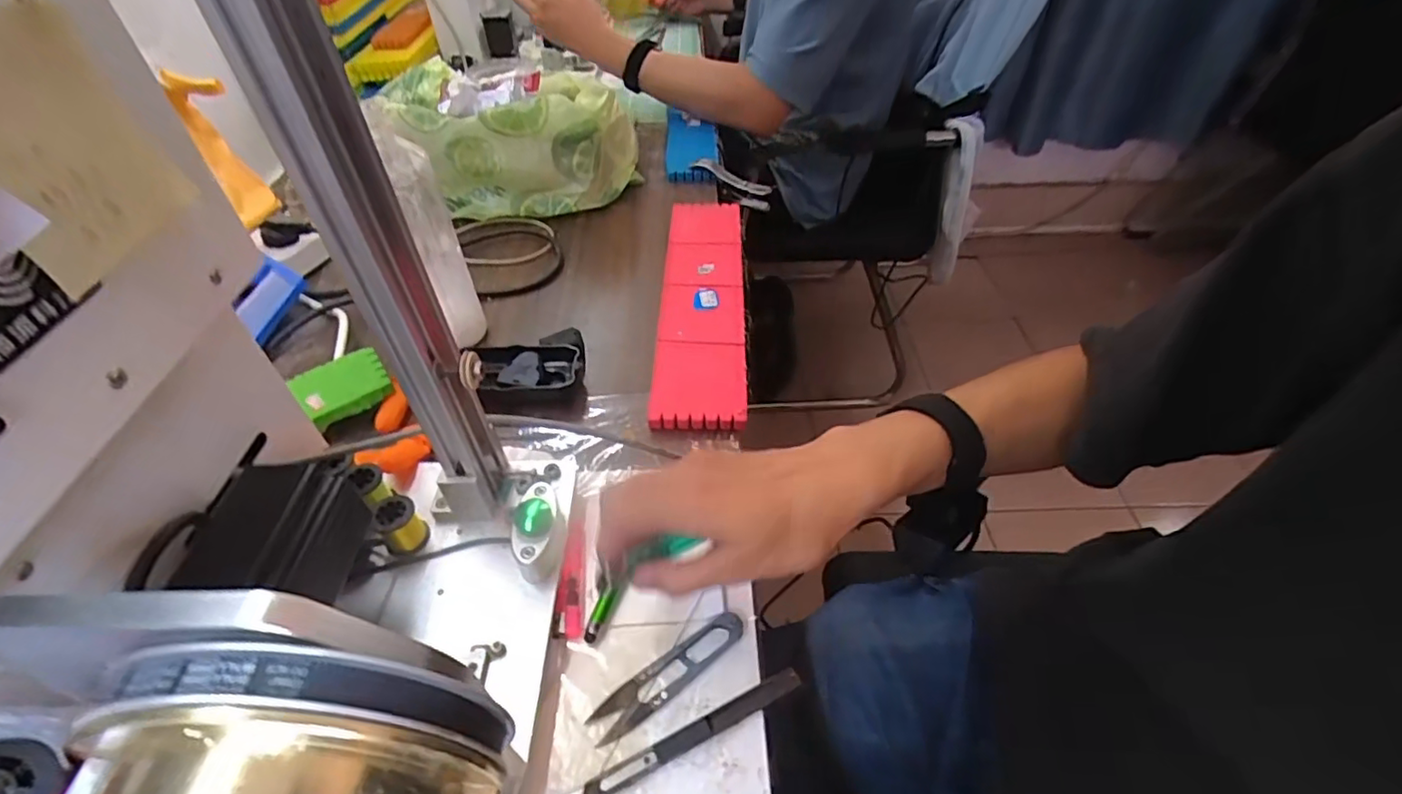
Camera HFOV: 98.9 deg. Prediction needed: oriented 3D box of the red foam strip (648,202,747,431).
[{"bbox_3d":[0.002,-0.098,0.609,0.080,0.028,0.341,1,46,1],"label":"red foam strip"}]

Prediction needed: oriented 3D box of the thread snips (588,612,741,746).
[{"bbox_3d":[-0.018,0.162,0.353,0.102,0.005,0.023,-27,52,-23],"label":"thread snips"}]

